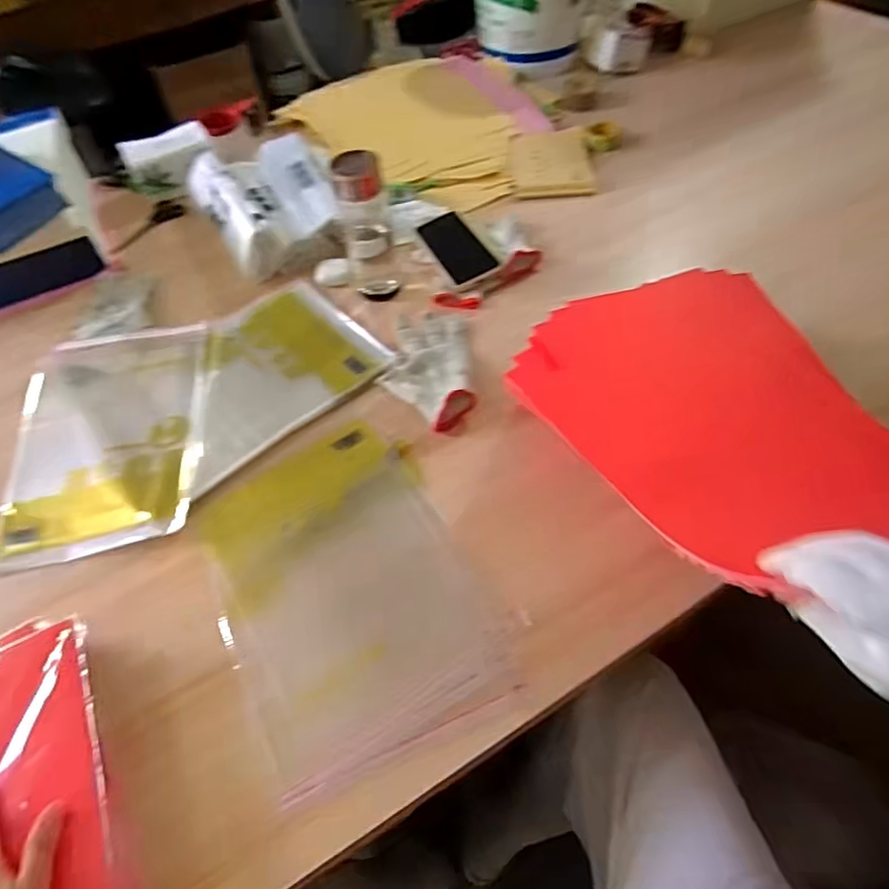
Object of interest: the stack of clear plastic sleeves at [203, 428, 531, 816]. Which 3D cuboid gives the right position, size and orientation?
[{"bbox_3d":[-0.101,0.134,0.573,0.233,0.013,0.328,-24,60,-11],"label":"stack of clear plastic sleeves"}]

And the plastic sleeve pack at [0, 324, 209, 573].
[{"bbox_3d":[-0.410,-0.018,0.690,0.231,0.015,0.328,-14,54,-5],"label":"plastic sleeve pack"}]

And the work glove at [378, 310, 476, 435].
[{"bbox_3d":[-0.021,-0.105,0.715,0.106,0.032,0.198,-5,54,2],"label":"work glove"}]

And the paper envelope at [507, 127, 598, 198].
[{"bbox_3d":[0.188,-0.500,1.009,0.142,0.012,0.187,-4,62,12],"label":"paper envelope"}]

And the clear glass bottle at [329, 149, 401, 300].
[{"bbox_3d":[-0.103,-0.287,0.758,0.062,0.178,0.052,-14,54,-5],"label":"clear glass bottle"}]

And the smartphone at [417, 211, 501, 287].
[{"bbox_3d":[0.019,-0.300,0.863,0.074,0.015,0.177,-22,55,-10],"label":"smartphone"}]

